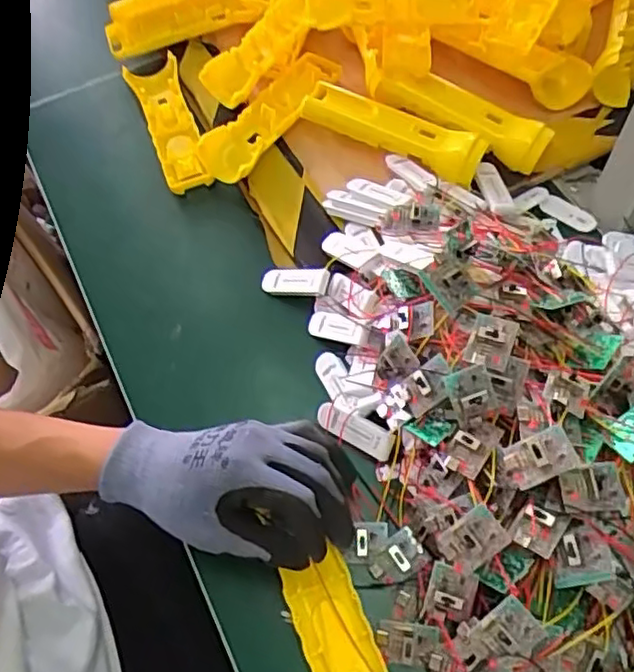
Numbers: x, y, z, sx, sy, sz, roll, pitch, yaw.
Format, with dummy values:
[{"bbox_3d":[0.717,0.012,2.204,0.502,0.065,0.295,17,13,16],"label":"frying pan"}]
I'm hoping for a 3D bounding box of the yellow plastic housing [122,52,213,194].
[{"bbox_3d":[-0.134,-0.195,0.611,0.046,0.034,0.142,-21,61,-8],"label":"yellow plastic housing"}]

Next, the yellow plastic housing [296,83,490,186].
[{"bbox_3d":[0.064,-0.174,0.581,0.162,0.034,0.041,24,65,16],"label":"yellow plastic housing"}]

